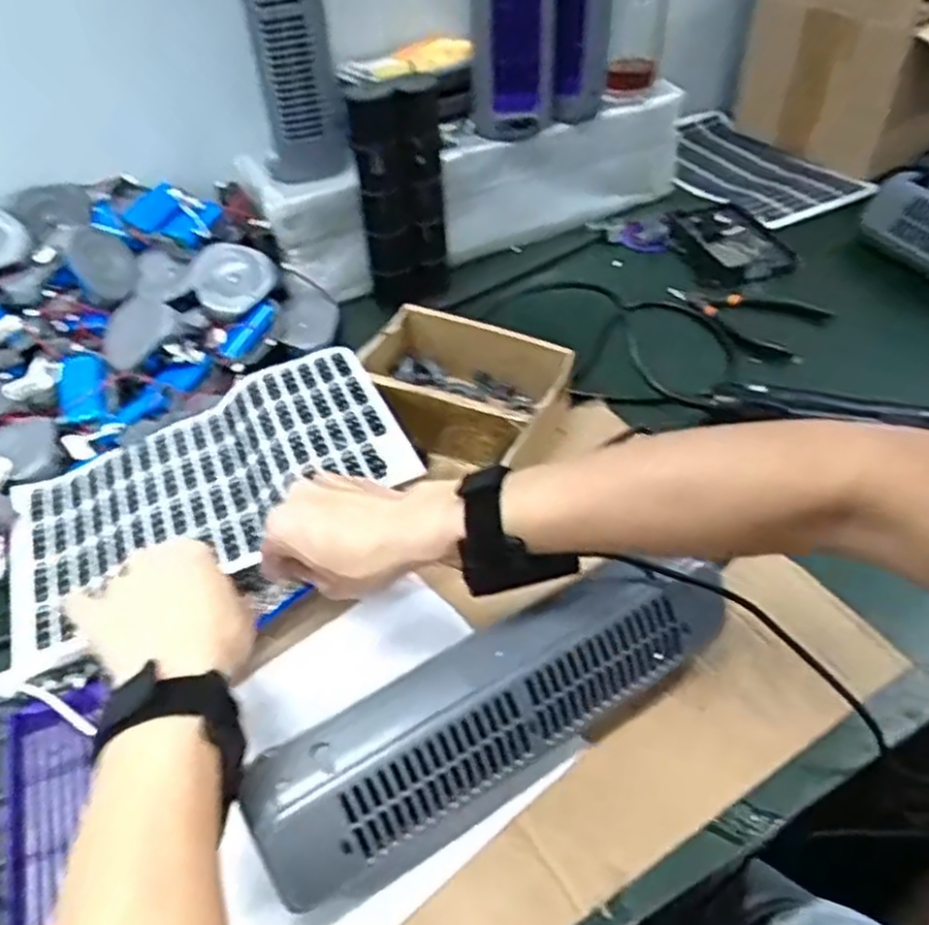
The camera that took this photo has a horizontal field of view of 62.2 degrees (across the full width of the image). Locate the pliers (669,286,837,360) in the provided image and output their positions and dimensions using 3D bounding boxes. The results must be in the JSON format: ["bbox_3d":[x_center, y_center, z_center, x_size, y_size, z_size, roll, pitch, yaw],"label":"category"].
[{"bbox_3d":[0.297,-0.162,0.828,0.153,0.010,0.117,28,52,28],"label":"pliers"}]

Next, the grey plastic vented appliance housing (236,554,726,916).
[{"bbox_3d":[0.025,0.142,0.458,0.305,0.082,0.079,-26,49,-22],"label":"grey plastic vented appliance housing"}]

